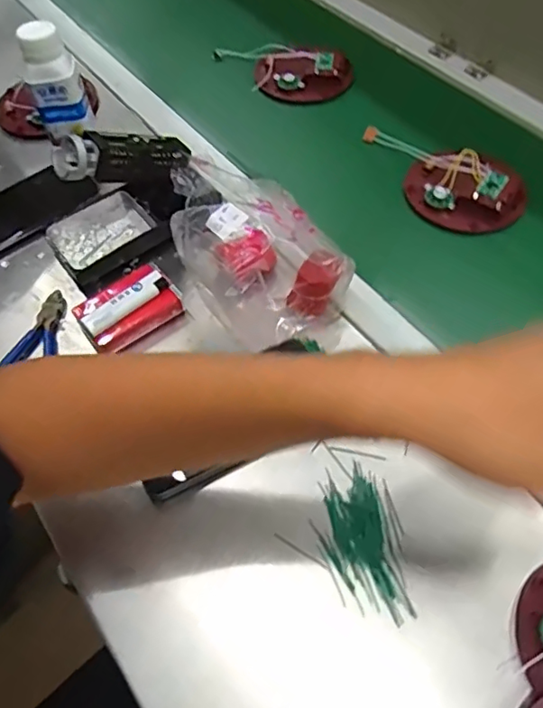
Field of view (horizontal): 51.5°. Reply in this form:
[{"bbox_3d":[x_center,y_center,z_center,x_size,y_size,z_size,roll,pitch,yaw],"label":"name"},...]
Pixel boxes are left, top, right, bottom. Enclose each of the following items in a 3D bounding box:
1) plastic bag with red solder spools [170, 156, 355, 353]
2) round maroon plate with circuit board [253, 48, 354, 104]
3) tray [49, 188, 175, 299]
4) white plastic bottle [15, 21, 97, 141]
[{"bbox_3d":[-0.029,-0.101,0.519,0.118,0.089,0.186,-27,60,-14],"label":"plastic bag with red solder spools"},{"bbox_3d":[0.040,-0.353,0.709,0.119,0.030,0.069,2,58,4],"label":"round maroon plate with circuit board"},{"bbox_3d":[-0.166,-0.117,0.563,0.098,0.027,0.086,-33,62,-17],"label":"tray"},{"bbox_3d":[-0.225,-0.285,0.583,0.051,0.098,0.046,-18,59,-9],"label":"white plastic bottle"}]

